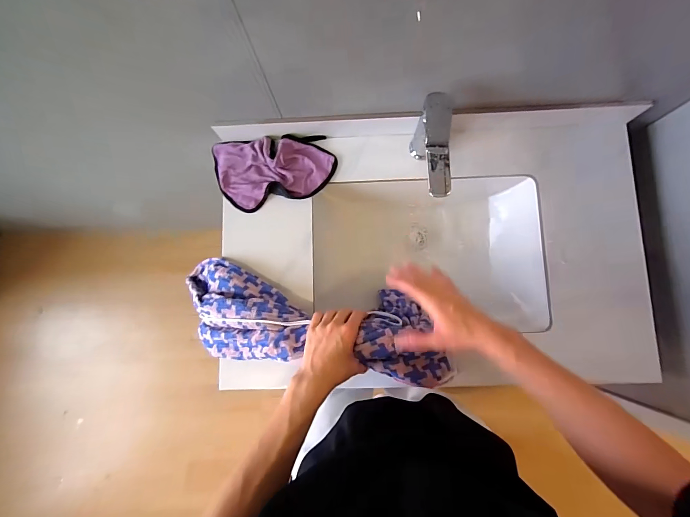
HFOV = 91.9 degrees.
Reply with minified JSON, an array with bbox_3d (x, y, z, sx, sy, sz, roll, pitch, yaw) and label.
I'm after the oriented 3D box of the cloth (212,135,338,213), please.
[{"bbox_3d":[-0.141,-0.171,0.656,0.234,0.029,0.136,-5,82,2],"label":"cloth"}]

